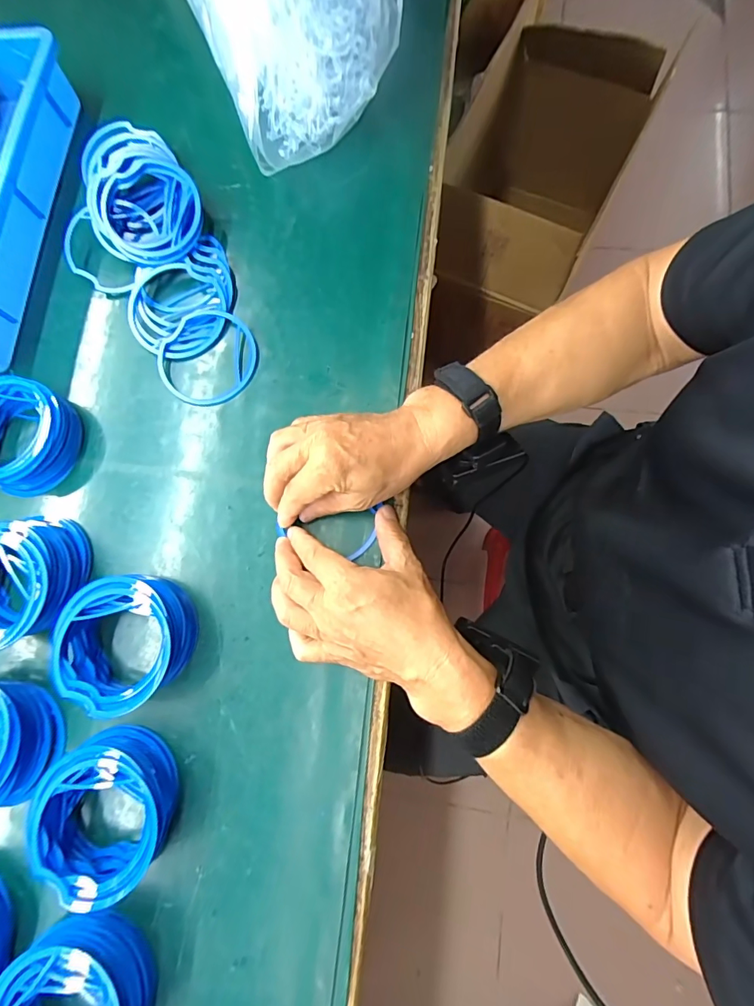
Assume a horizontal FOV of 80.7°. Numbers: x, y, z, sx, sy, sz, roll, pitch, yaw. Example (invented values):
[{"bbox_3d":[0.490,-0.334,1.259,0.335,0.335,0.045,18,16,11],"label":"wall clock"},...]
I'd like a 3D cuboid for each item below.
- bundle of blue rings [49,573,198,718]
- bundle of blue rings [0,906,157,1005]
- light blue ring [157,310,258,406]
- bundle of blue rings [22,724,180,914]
[{"bbox_3d":[-0.202,0.110,0.357,0.104,0.035,0.098,-1,78,5],"label":"bundle of blue rings"},{"bbox_3d":[-0.209,0.348,0.306,0.098,0.037,0.102,-1,78,5],"label":"bundle of blue rings"},{"bbox_3d":[-0.163,-0.139,0.421,0.097,0.010,0.092,-1,78,5],"label":"light blue ring"},{"bbox_3d":[-0.201,0.229,0.331,0.097,0.032,0.094,-1,78,5],"label":"bundle of blue rings"}]

